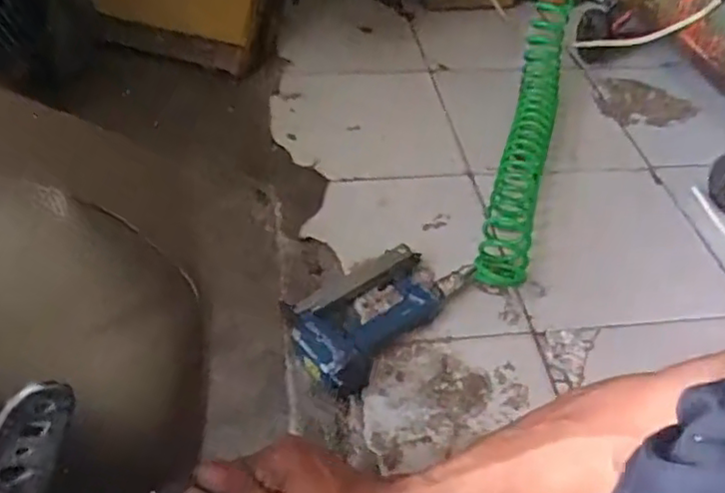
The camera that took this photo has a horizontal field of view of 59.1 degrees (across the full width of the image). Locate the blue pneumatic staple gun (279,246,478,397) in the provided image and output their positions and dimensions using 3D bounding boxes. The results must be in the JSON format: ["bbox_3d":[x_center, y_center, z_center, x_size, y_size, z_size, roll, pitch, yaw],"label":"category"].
[{"bbox_3d":[0.008,0.065,0.758,0.130,0.038,0.240,35,53,25],"label":"blue pneumatic staple gun"}]

